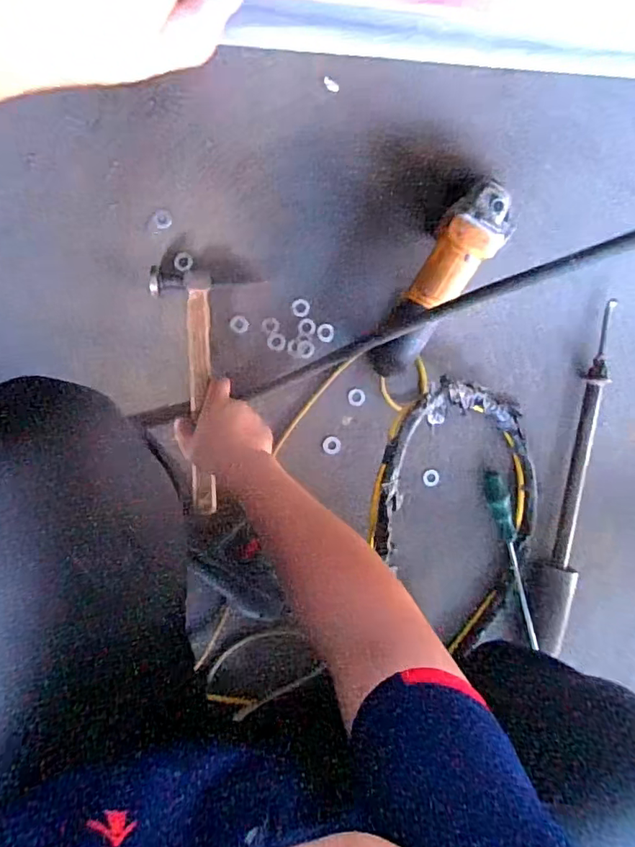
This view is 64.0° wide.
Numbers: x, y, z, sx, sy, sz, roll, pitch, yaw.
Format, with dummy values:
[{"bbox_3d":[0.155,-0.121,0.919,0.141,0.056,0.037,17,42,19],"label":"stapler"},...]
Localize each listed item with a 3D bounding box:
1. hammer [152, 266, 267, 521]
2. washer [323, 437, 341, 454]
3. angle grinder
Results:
[{"bbox_3d":[-0.139,-0.039,0.641,0.117,0.034,0.304,-3,91,-5],"label":"hammer"},{"bbox_3d":[0.021,0.031,0.707,0.026,0.004,0.024,0,95,-6],"label":"washer"},{"bbox_3d":[0.159,-0.177,0.653,0.090,0.089,0.267,32,104,-7],"label":"angle grinder"}]

